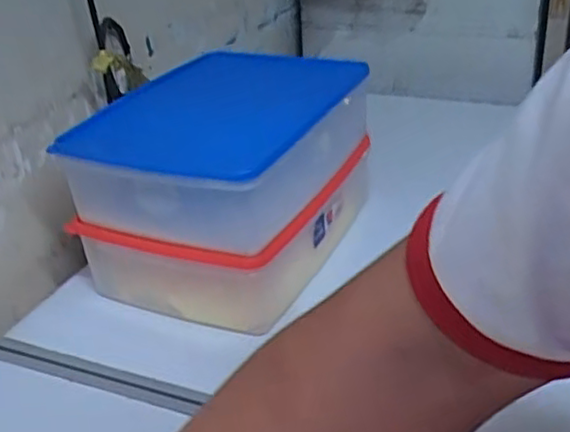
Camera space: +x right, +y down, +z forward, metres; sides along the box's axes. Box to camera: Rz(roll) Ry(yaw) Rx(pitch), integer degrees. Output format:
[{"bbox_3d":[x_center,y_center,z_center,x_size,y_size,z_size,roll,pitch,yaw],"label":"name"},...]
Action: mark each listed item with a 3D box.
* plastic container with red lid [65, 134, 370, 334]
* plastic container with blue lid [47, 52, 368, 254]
[{"bbox_3d":[-0.064,0.010,0.832,0.238,0.106,0.275,10,33,26],"label":"plastic container with red lid"},{"bbox_3d":[-0.068,-0.089,0.795,0.255,0.105,0.318,9,32,25],"label":"plastic container with blue lid"}]

